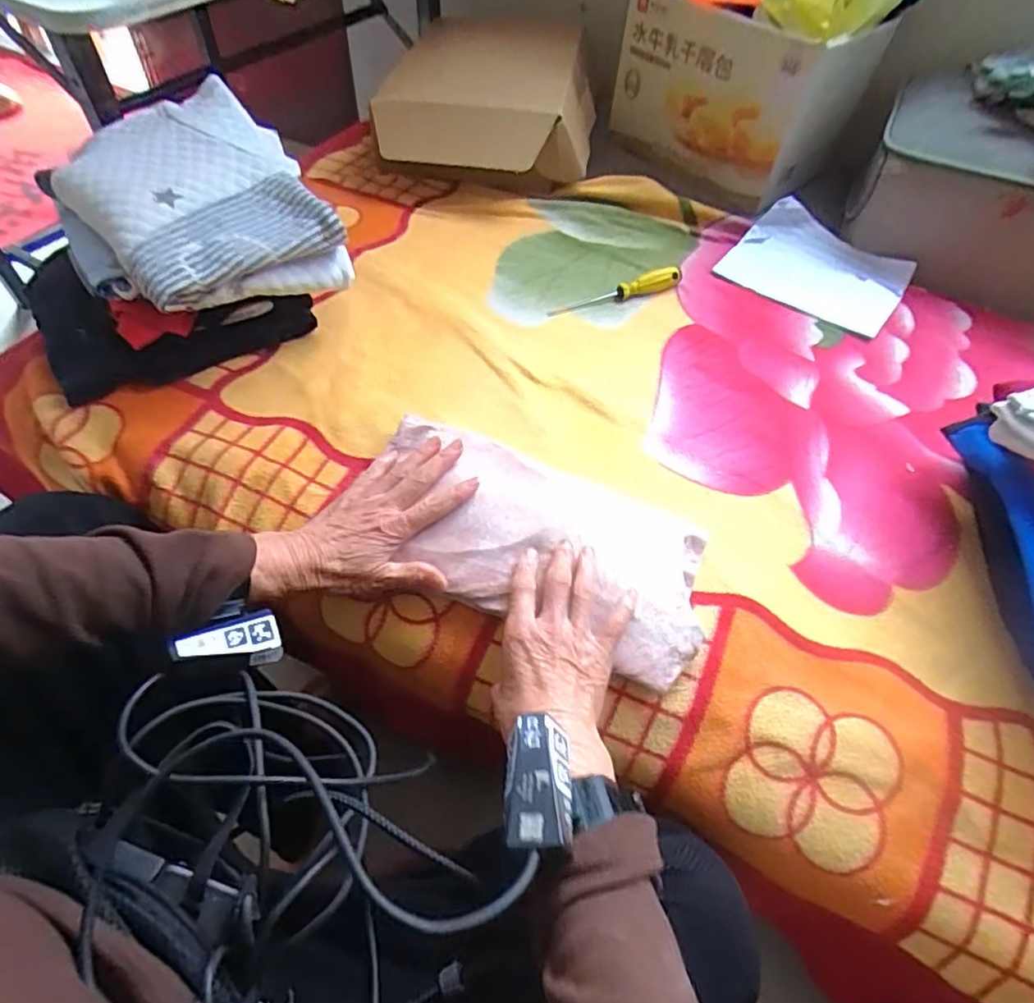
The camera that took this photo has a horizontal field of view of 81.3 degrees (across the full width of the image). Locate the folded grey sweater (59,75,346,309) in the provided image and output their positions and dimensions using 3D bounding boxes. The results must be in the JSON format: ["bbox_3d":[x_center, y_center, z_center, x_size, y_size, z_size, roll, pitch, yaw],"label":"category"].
[{"bbox_3d":[-0.339,-0.324,0.628,0.219,0.076,0.314,-25,60,-20],"label":"folded grey sweater"}]

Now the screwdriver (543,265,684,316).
[{"bbox_3d":[0.121,-0.251,0.718,0.170,0.022,0.022,-18,59,-15],"label":"screwdriver"}]

